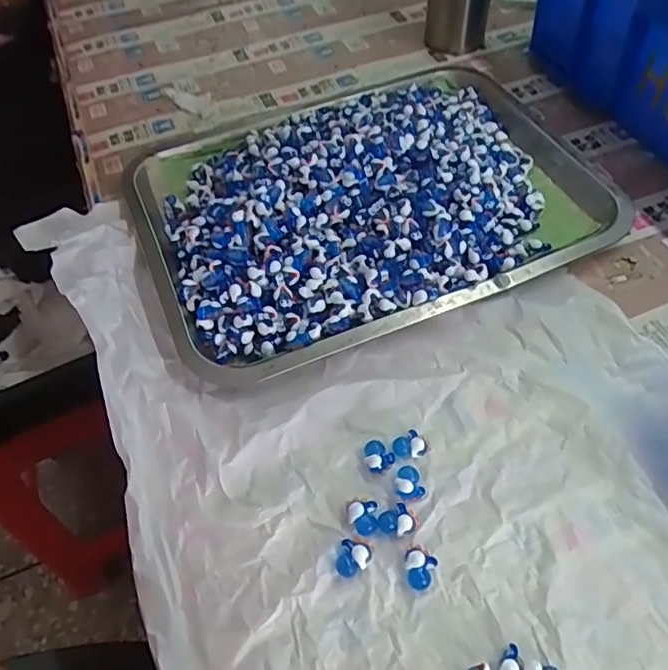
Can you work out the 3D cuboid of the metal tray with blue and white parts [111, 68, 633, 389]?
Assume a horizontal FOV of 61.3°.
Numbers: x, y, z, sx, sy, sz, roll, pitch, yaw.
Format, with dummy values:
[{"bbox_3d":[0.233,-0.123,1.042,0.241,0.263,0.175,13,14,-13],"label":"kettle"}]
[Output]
[{"bbox_3d":[0.030,-0.124,0.448,0.363,0.050,0.261,-21,56,-11],"label":"metal tray with blue and white parts"}]

